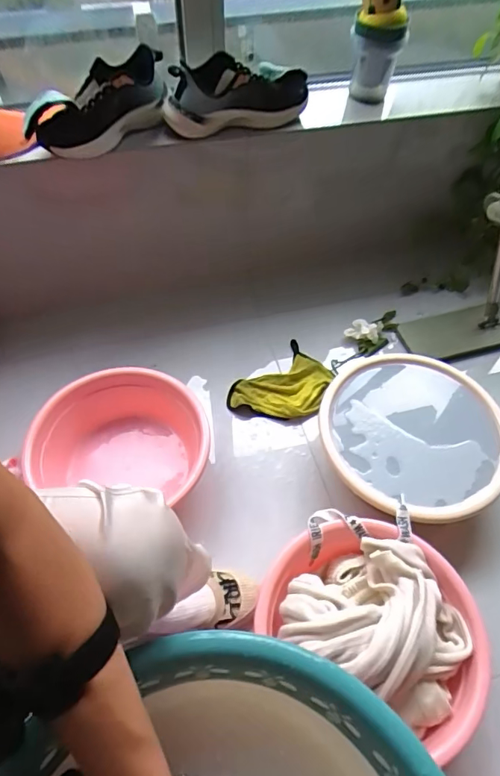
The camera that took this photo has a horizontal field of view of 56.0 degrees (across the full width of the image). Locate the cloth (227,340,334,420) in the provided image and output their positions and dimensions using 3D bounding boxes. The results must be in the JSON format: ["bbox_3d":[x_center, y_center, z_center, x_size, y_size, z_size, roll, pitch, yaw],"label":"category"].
[{"bbox_3d":[0.073,0.001,0.989,0.219,0.051,0.162,-33,61,-23],"label":"cloth"}]

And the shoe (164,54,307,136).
[{"bbox_3d":[-0.018,-0.554,0.884,0.278,0.113,0.109,-18,56,-14],"label":"shoe"}]

